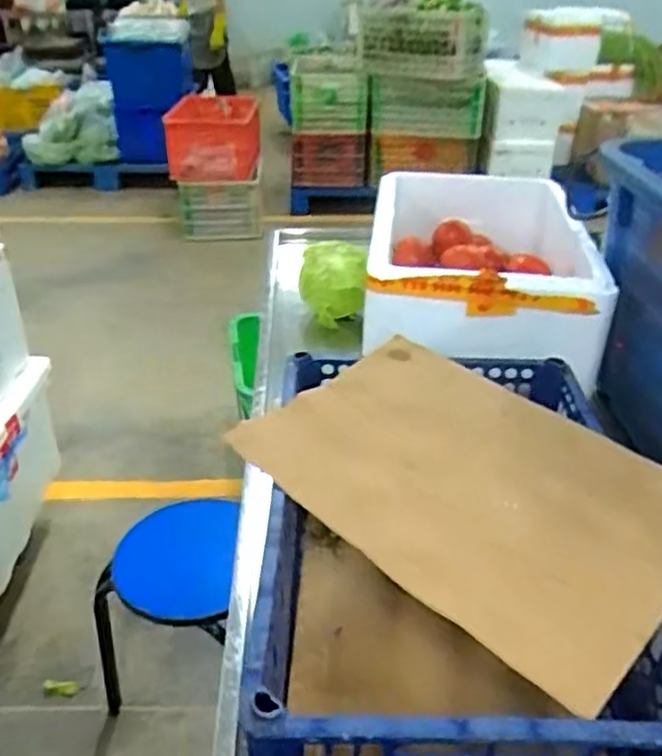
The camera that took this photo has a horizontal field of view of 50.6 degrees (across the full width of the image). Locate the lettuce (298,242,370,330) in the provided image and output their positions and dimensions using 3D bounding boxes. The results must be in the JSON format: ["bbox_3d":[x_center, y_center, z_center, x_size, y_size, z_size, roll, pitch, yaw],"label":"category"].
[{"bbox_3d":[0.005,-0.167,1.217,0.116,0.128,0.102,1,32,1],"label":"lettuce"}]

